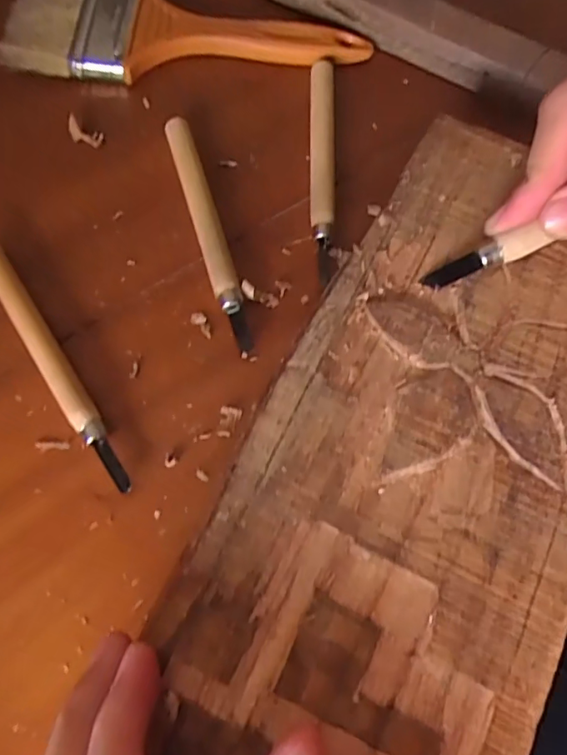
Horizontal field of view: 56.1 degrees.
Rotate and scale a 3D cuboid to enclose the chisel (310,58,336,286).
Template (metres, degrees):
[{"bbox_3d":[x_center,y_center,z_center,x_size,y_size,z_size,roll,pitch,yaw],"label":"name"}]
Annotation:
[{"bbox_3d":[0.019,-0.106,0.261,0.012,0.013,0.124,1,69,-2],"label":"chisel"}]

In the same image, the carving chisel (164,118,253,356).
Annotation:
[{"bbox_3d":[-0.034,-0.068,0.244,0.012,0.009,0.122,-16,71,-8],"label":"carving chisel"}]

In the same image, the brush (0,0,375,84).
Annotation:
[{"bbox_3d":[-0.049,-0.186,0.285,0.185,0.013,0.066,3,69,-1],"label":"brush"}]

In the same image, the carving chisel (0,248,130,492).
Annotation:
[{"bbox_3d":[-0.096,-0.009,0.217,0.010,0.009,0.126,-32,74,-13],"label":"carving chisel"}]

